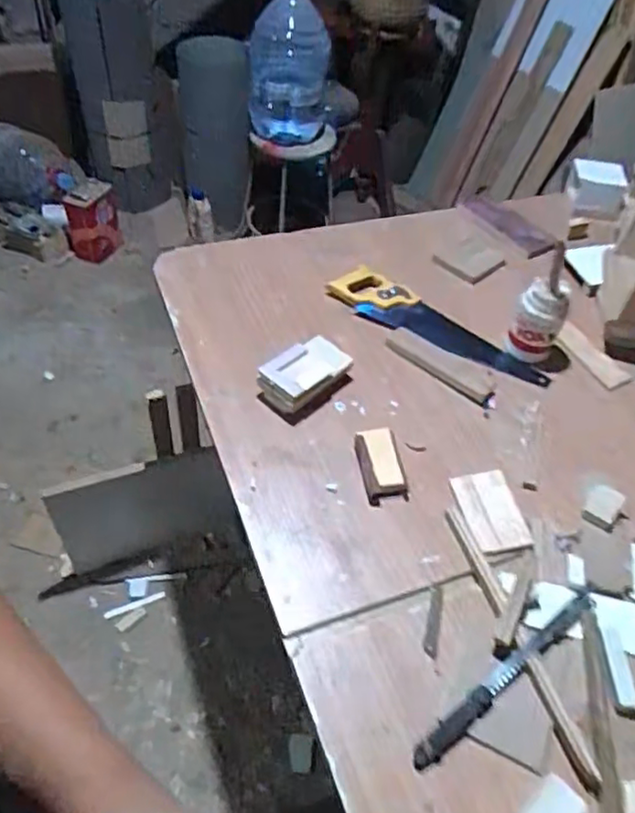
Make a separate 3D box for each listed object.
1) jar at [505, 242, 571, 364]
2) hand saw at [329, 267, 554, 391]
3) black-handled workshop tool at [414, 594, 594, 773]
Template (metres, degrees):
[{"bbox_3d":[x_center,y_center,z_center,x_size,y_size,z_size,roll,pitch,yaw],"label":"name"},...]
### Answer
[{"bbox_3d":[0.371,-0.159,1.026,0.083,0.175,0.068,25,51,15],"label":"jar"},{"bbox_3d":[0.214,-0.144,1.116,0.408,0.028,0.097,28,52,18],"label":"hand saw"},{"bbox_3d":[0.219,0.304,0.716,0.294,0.018,0.026,-29,58,-27],"label":"black-handled workshop tool"}]

